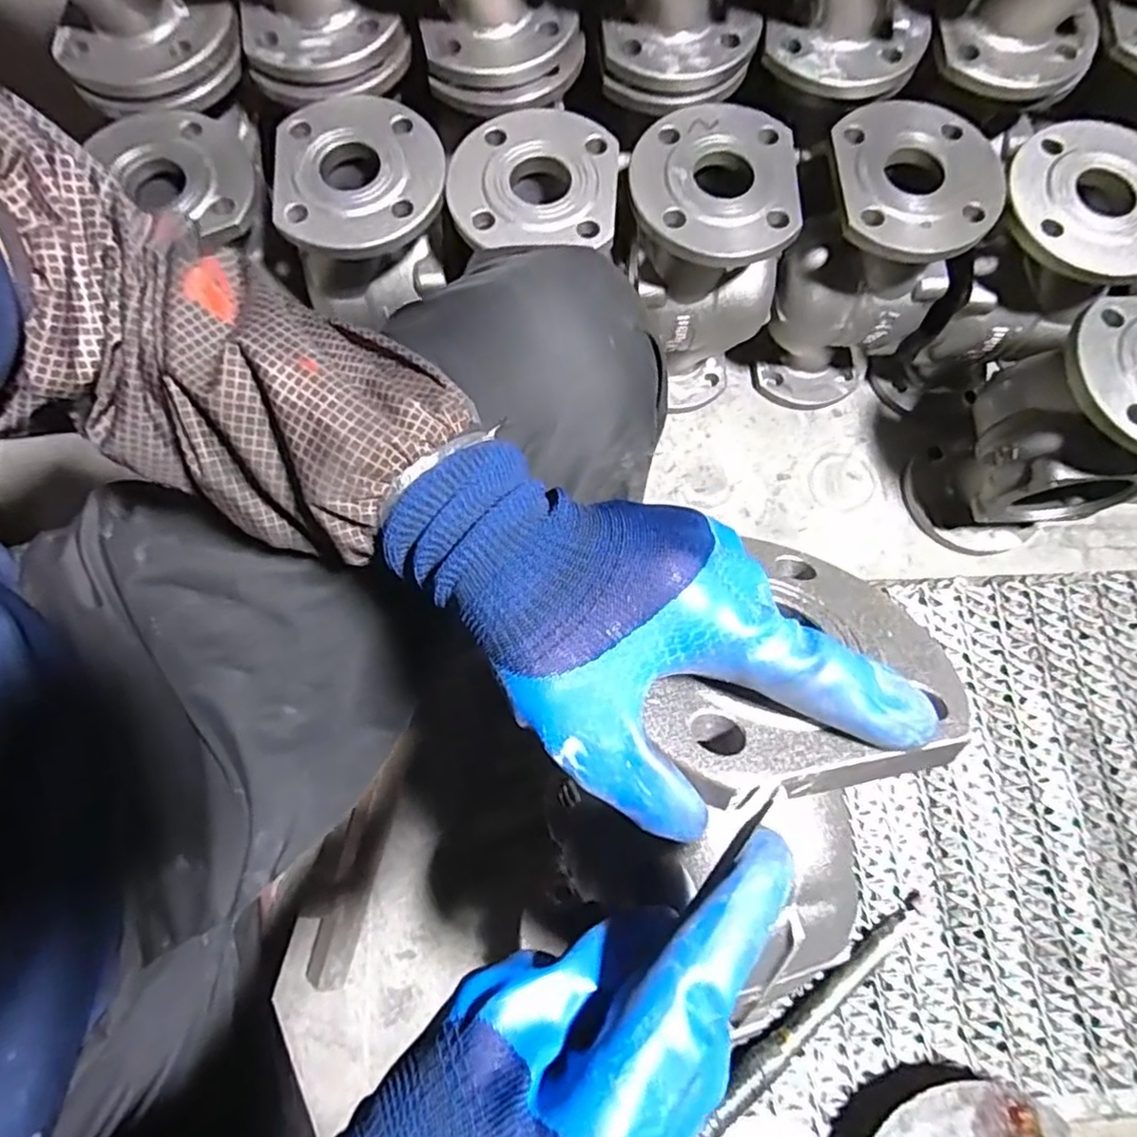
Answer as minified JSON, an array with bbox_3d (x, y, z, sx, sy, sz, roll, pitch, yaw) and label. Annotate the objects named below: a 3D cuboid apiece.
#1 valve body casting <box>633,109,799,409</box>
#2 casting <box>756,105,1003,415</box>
[{"bbox_3d":[0.129,-0.306,0.686,0.143,0.274,0.153,-8,76,-3],"label":"valve body casting"},{"bbox_3d":[0.304,-0.308,0.694,0.147,0.289,0.147,0,76,-1],"label":"casting"}]

